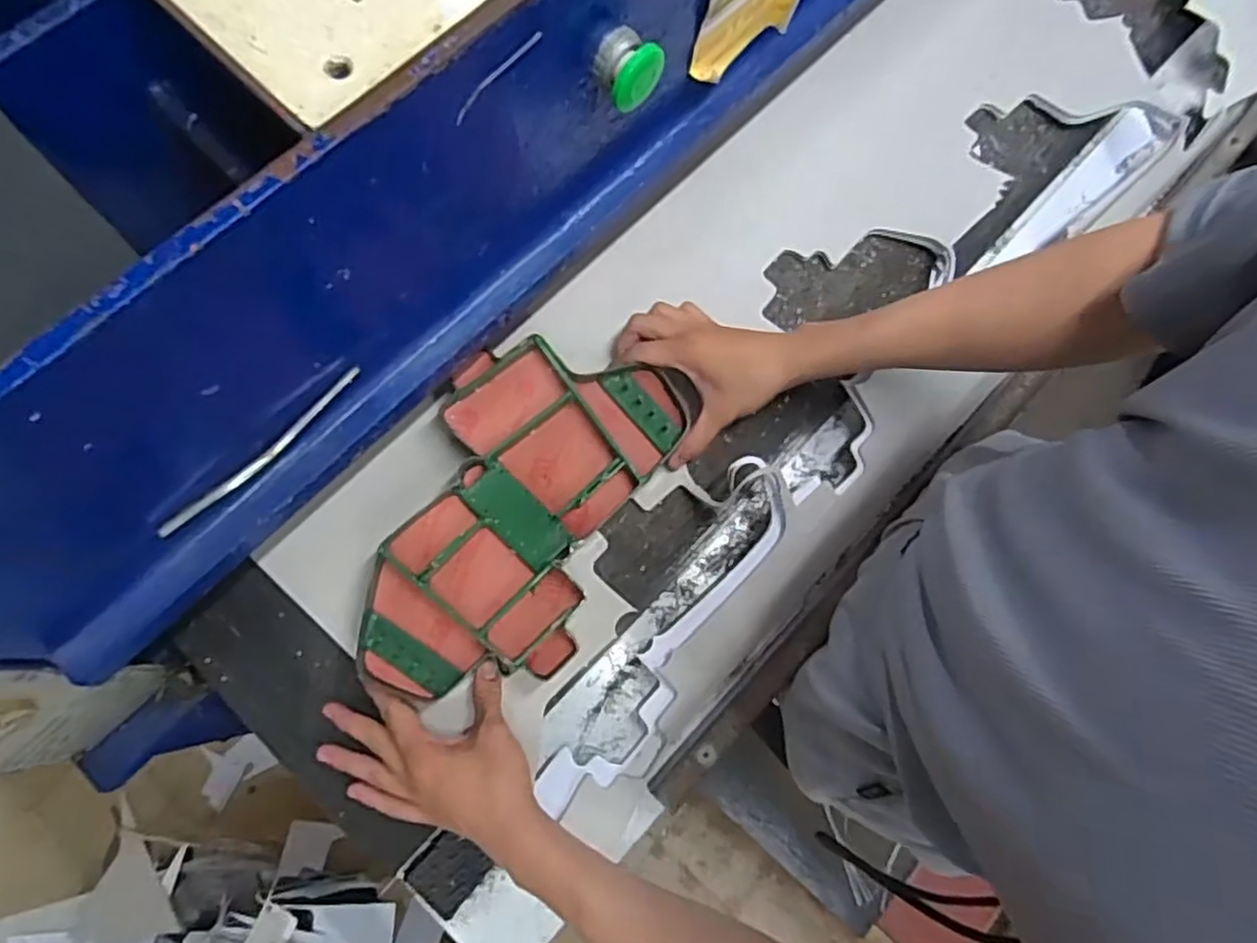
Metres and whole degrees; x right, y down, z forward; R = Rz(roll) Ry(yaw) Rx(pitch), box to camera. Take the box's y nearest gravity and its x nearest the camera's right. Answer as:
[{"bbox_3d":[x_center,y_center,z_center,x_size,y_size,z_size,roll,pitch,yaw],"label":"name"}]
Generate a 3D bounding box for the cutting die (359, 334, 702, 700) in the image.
[{"bbox_3d":[-0.090,0.033,0.553,0.168,0.024,0.296,26,79,4],"label":"cutting die"}]

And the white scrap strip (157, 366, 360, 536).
[{"bbox_3d":[-0.222,-0.012,0.433,0.012,0.016,0.146,44,81,7],"label":"white scrap strip"}]

